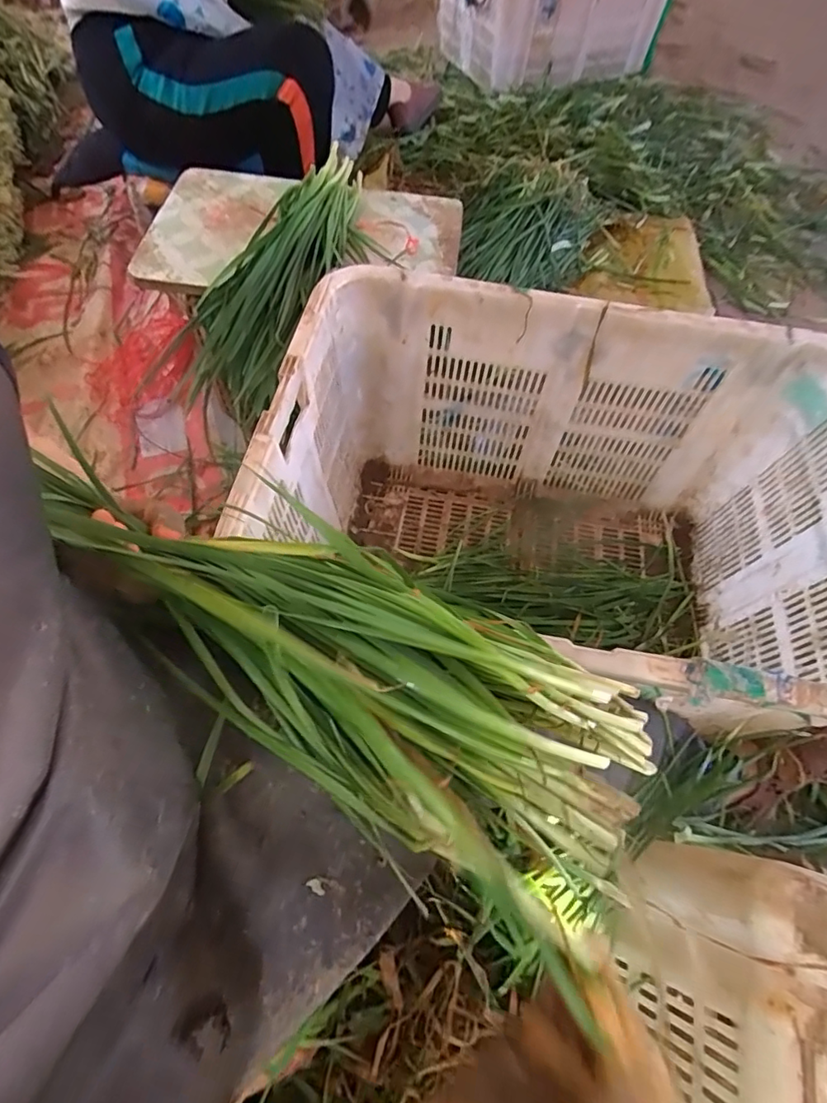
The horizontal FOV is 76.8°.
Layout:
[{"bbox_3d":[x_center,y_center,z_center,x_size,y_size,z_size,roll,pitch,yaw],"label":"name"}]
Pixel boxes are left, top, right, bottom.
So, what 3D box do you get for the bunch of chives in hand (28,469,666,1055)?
[{"bbox_3d":[-0.051,0.066,0.333,0.436,0.081,0.162,31,64,1],"label":"bunch of chives in hand"}]

